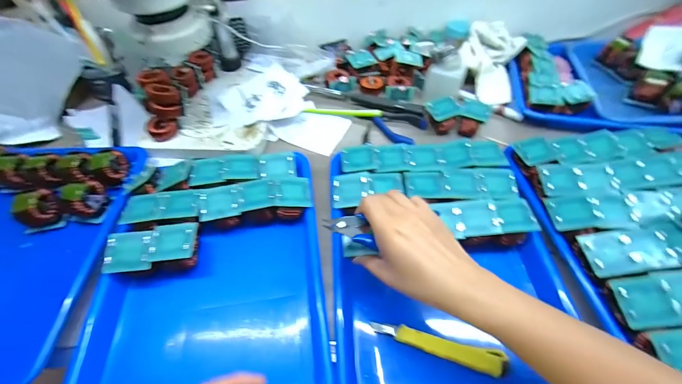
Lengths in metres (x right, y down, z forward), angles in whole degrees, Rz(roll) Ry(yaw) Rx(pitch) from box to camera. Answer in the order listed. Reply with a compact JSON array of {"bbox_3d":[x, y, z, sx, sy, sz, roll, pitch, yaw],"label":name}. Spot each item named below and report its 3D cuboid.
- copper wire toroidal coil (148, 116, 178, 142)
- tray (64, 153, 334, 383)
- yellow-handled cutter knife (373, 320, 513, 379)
[{"bbox_3d":[-0.284,-0.098,0.482,0.034,0.026,0.031,15,56,13],"label":"copper wire toroidal coil"},{"bbox_3d":[-0.144,0.107,0.358,0.242,0.067,0.285,-7,58,-3],"label":"tray"},{"bbox_3d":[0.099,0.156,0.312,0.131,0.015,0.021,14,55,12],"label":"yellow-handled cutter knife"}]

